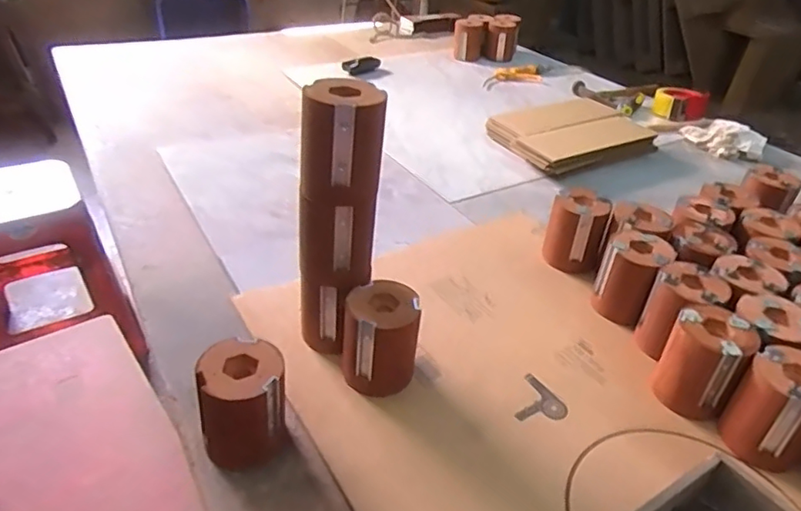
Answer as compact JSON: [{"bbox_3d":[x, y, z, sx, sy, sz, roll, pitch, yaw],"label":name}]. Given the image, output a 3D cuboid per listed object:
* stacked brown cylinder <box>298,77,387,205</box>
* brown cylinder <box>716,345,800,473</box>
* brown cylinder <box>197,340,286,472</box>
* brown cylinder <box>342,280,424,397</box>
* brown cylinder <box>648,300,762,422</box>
[{"bbox_3d":[-0.055,-0.110,0.551,0.074,0.101,0.075,4,35,1],"label":"stacked brown cylinder"},{"bbox_3d":[0.385,0.155,0.577,0.079,0.096,0.081,28,42,31],"label":"brown cylinder"},{"bbox_3d":[-0.149,0.145,0.548,0.076,0.104,0.078,-3,35,-9],"label":"brown cylinder"},{"bbox_3d":[-0.021,0.091,0.615,0.079,0.103,0.075,1,35,-4],"label":"brown cylinder"},{"bbox_3d":[0.332,0.118,0.626,0.076,0.101,0.079,25,40,27],"label":"brown cylinder"}]

